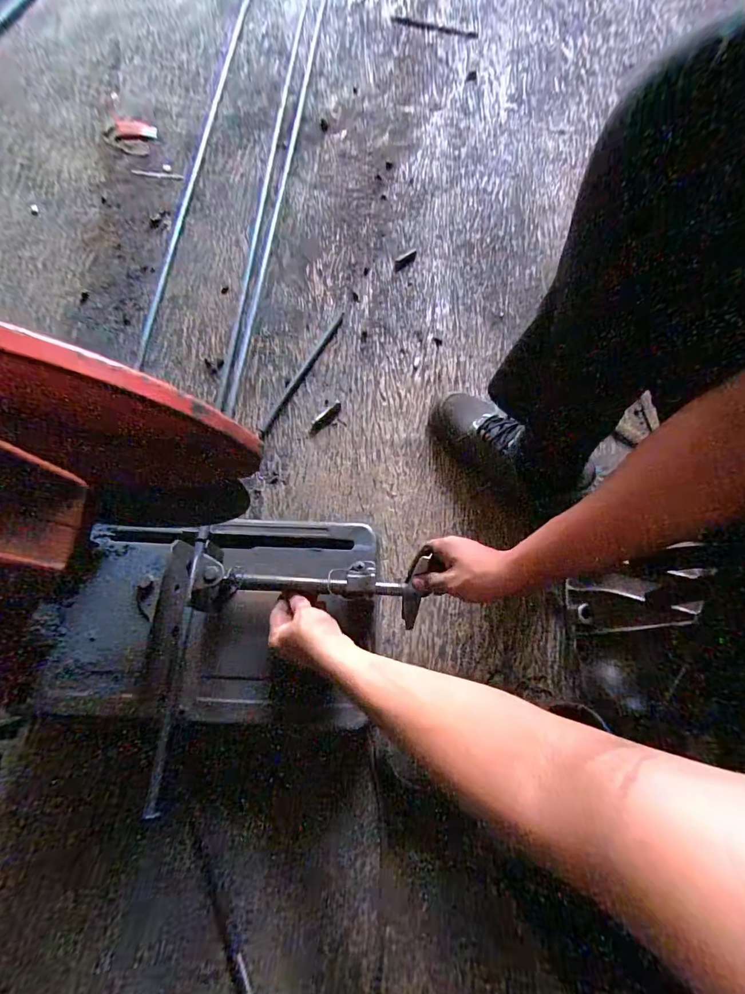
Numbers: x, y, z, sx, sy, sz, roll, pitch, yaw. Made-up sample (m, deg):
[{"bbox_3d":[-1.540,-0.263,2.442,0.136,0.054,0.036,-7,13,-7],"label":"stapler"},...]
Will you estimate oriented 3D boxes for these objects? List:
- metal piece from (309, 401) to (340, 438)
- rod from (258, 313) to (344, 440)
[{"bbox_3d":[-0.079,-0.130,0.671,0.021,0.010,0.077,42,76,13],"label":"metal piece"},{"bbox_3d":[-0.122,-0.218,0.715,0.013,0.009,0.279,27,73,9],"label":"rod"}]

